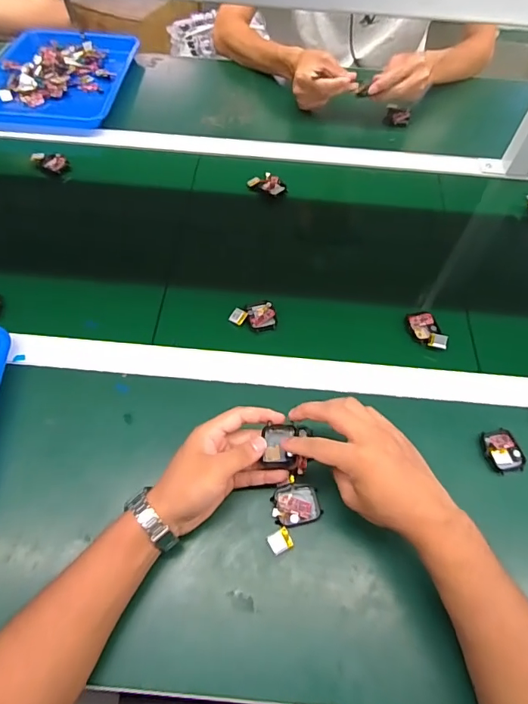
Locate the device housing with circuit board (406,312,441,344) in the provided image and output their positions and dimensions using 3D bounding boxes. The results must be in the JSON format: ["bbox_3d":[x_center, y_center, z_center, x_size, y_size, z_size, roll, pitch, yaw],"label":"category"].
[{"bbox_3d":[0.210,-0.033,0.581,0.034,0.008,0.046,-13,60,-10],"label":"device housing with circuit board"}]

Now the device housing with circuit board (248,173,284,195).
[{"bbox_3d":[0.004,-0.275,0.721,0.061,0.018,0.031,26,61,13],"label":"device housing with circuit board"}]

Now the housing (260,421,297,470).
[{"bbox_3d":[0.015,0.093,0.436,0.034,0.005,0.045,2,97,-10],"label":"housing"}]

